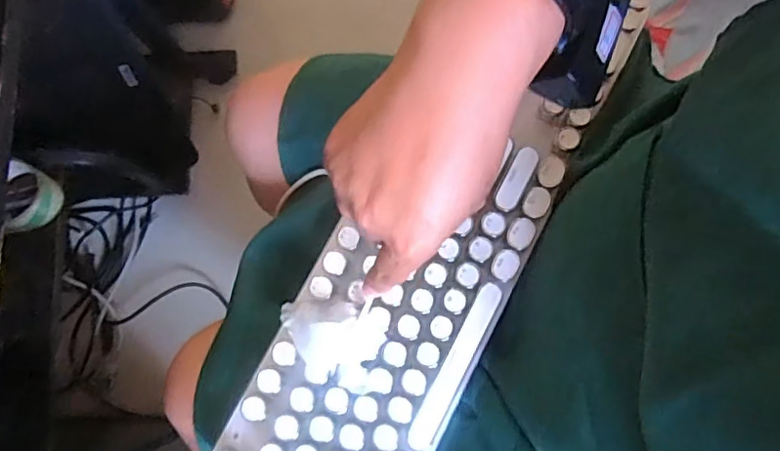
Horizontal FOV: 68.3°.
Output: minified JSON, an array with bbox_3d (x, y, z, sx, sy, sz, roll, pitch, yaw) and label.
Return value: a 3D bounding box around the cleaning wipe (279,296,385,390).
[{"bbox_3d":[-0.037,0.075,0.359,0.063,0.028,0.056,-3,80,0],"label":"cleaning wipe"}]

